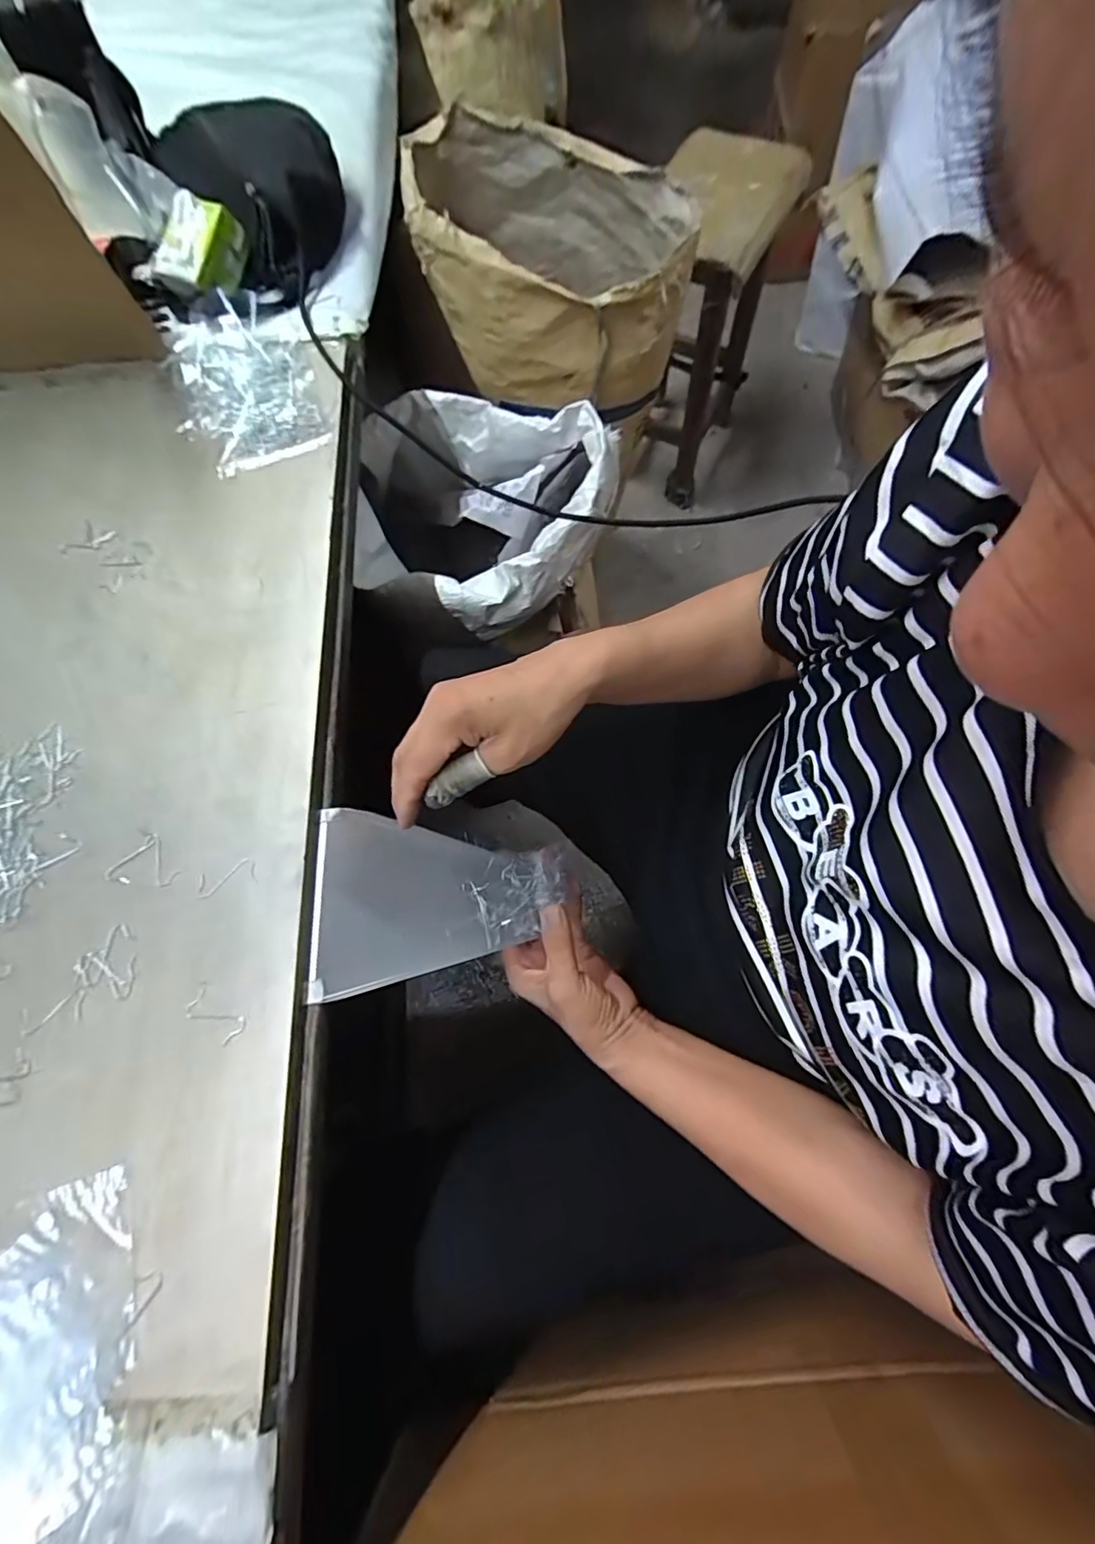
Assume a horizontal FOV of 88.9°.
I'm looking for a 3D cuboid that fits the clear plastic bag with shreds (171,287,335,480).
[{"bbox_3d":[-0.260,-0.335,0.478,0.108,0.024,0.173,-22,70,-5],"label":"clear plastic bag with shreds"}]

